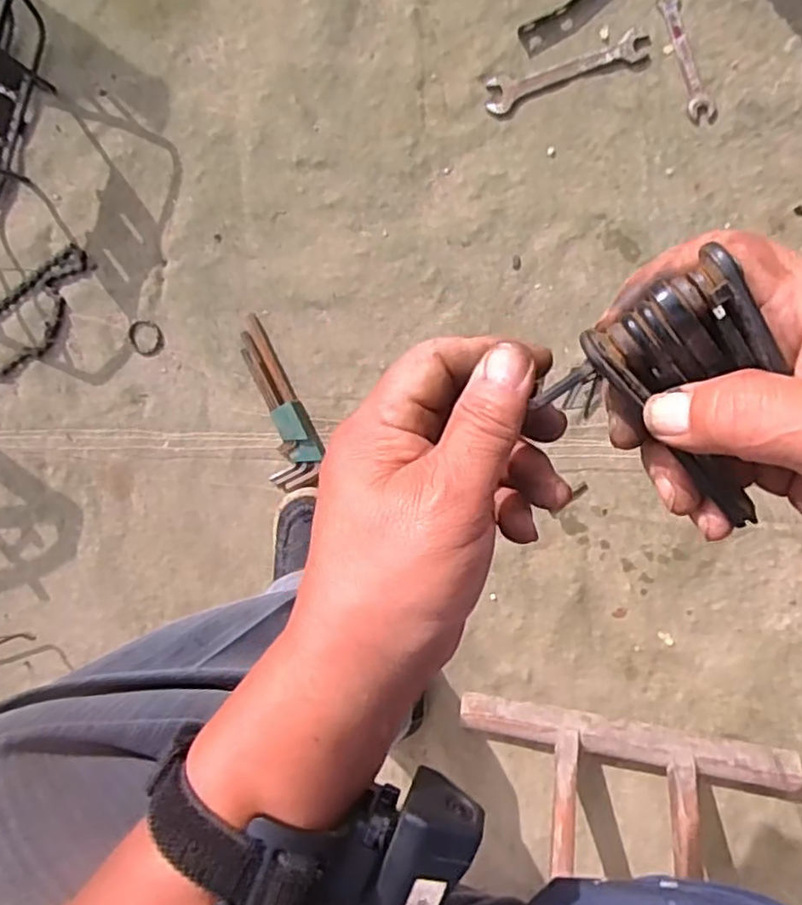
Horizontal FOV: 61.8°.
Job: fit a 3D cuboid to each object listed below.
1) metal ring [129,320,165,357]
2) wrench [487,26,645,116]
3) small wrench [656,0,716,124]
[{"bbox_3d":[-0.269,-0.121,0.709,0.037,0.004,0.039,1,96,8],"label":"metal ring"},{"bbox_3d":[0.153,-0.357,0.628,0.147,0.004,0.033,-15,93,9],"label":"wrench"},{"bbox_3d":[0.262,-0.360,0.613,0.023,0.006,0.117,-18,93,9],"label":"small wrench"}]

